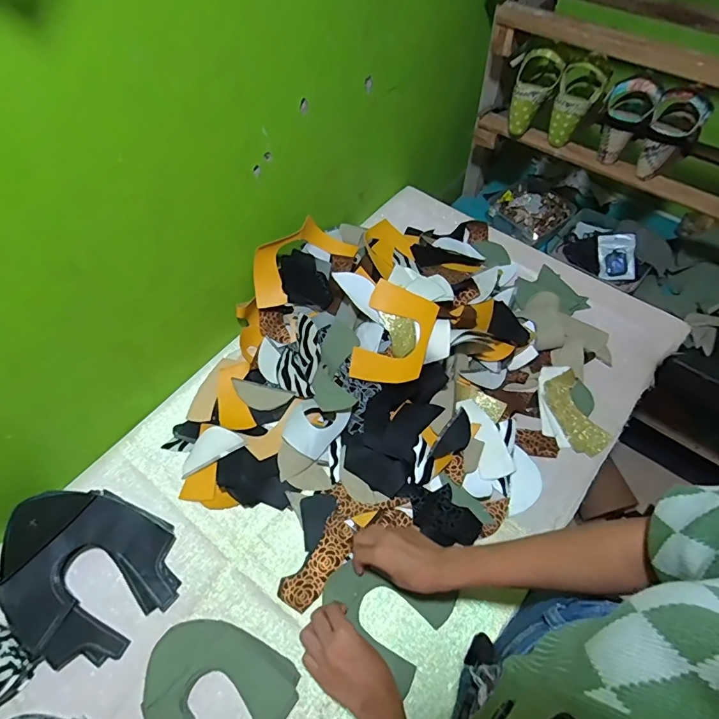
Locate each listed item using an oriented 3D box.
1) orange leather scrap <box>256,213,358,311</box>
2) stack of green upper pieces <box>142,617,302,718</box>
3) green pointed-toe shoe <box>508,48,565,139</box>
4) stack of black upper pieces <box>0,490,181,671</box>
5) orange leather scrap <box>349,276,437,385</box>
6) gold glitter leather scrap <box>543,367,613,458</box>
[{"bbox_3d":[-0.102,-0.173,0.776,0.193,0.075,0.083,-26,61,-14],"label":"orange leather scrap"},{"bbox_3d":[-0.179,0.396,0.536,0.162,0.026,0.161,39,66,22],"label":"stack of green upper pieces"},{"bbox_3d":[0.336,-0.514,0.876,0.078,0.152,0.084,20,61,13],"label":"green pointed-toe shoe"},{"bbox_3d":[-0.364,0.271,0.597,0.230,0.054,0.196,38,66,22],"label":"stack of black upper pieces"},{"bbox_3d":[0.054,-0.036,0.690,0.114,0.019,0.154,19,91,28],"label":"orange leather scrap"},{"bbox_3d":[0.346,0.086,0.719,0.067,0.015,0.132,-18,59,-10],"label":"gold glitter leather scrap"}]

